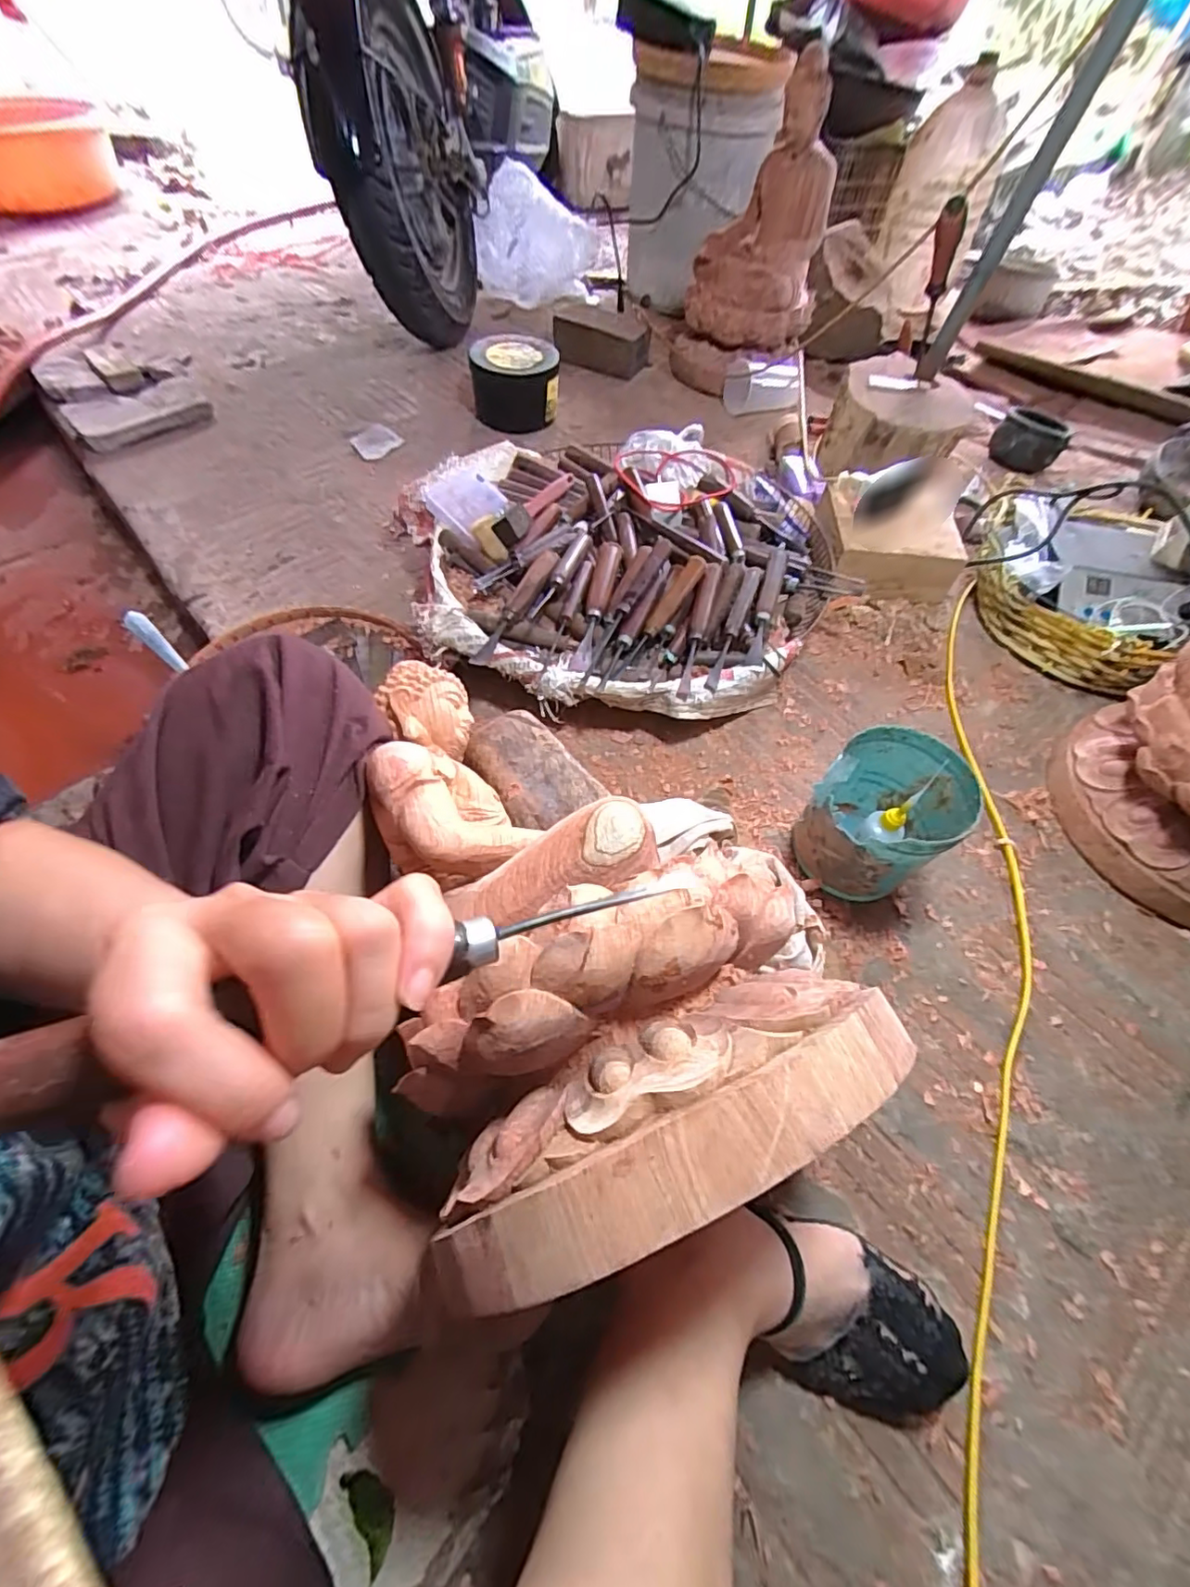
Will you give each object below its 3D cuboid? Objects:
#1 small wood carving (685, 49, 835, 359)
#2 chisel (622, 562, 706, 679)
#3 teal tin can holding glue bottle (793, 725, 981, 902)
[{"bbox_3d":[0.273,-0.926,0.920,0.211,0.287,0.173,9,58,3],"label":"small wood carving"},{"bbox_3d":[0.068,-0.187,0.604,0.019,0.024,0.171,32,78,19],"label":"chisel"},{"bbox_3d":[0.239,0.025,0.487,0.114,0.118,0.101,-28,62,-17],"label":"teal tin can holding glue bottle"}]

